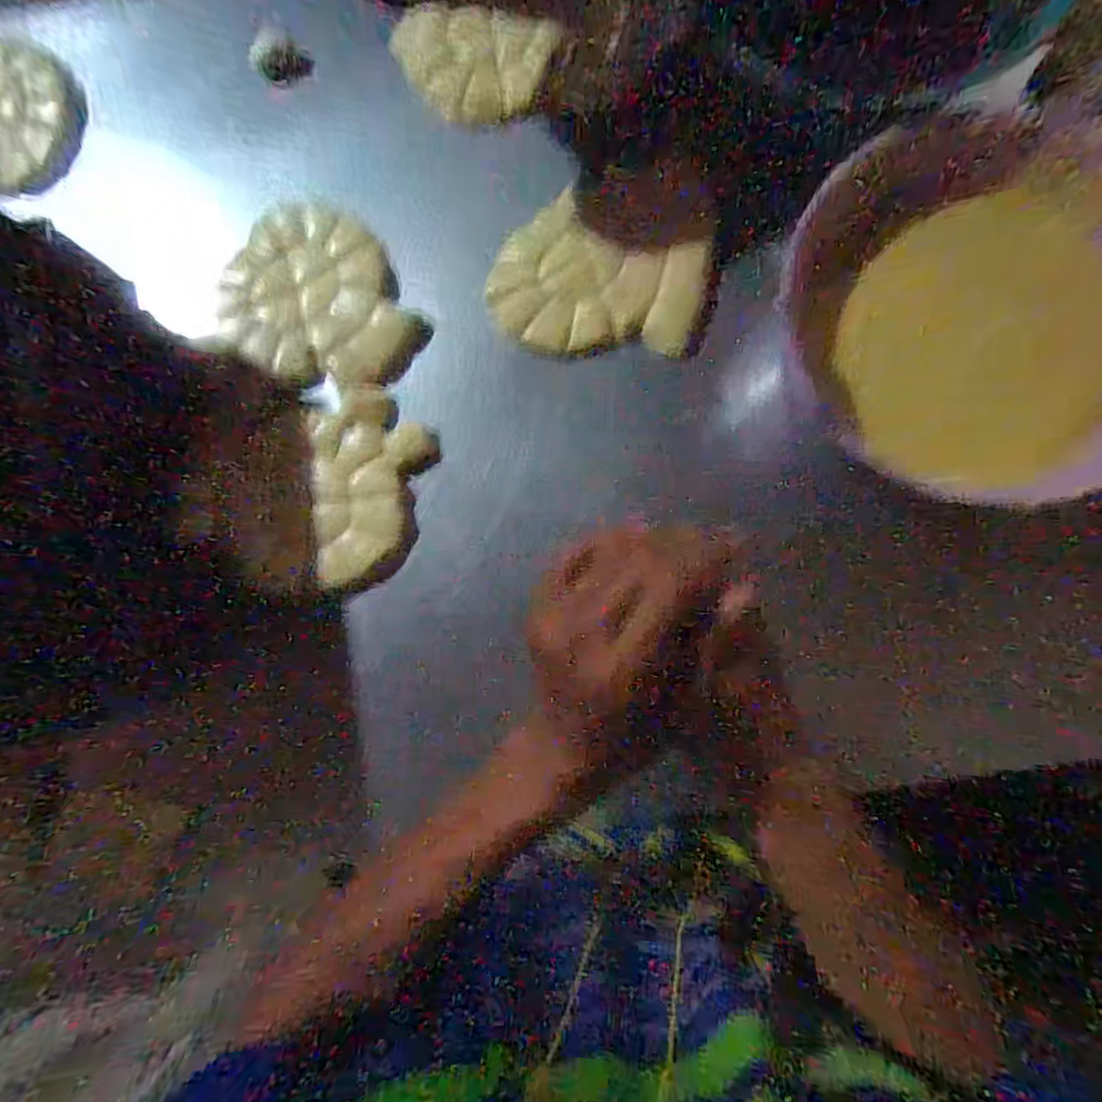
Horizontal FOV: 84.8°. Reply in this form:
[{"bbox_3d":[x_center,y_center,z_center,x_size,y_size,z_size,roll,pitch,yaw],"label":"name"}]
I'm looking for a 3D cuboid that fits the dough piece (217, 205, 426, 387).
[{"bbox_3d":[-0.216,-0.236,0.570,0.183,0.021,0.160,30,83,3],"label":"dough piece"}]

